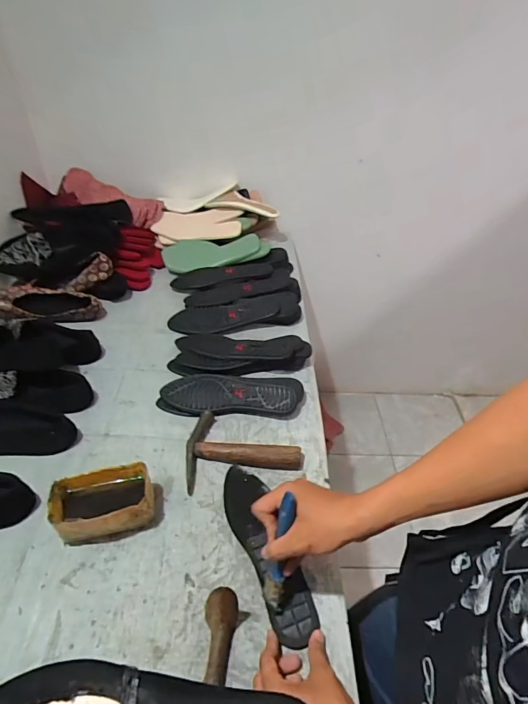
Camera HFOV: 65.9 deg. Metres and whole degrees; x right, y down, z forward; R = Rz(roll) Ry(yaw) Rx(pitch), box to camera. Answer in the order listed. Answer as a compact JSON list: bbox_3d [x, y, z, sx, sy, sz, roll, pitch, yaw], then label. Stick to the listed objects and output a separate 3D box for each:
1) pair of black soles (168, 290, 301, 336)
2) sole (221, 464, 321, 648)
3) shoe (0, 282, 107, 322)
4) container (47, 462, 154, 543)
[{"bbox_3d":[-0.059,-0.082,0.886,0.288,0.036,0.083,-9,45,-14],"label":"pair of black soles"},{"bbox_3d":[0.002,0.263,0.560,0.067,0.012,0.239,-16,46,-20],"label":"sole"},{"bbox_3d":[-0.460,-0.093,0.852,0.231,0.059,0.085,6,44,1],"label":"shoe"},{"bbox_3d":[-0.216,0.205,0.554,0.124,0.067,0.077,-12,46,-16],"label":"container"}]

